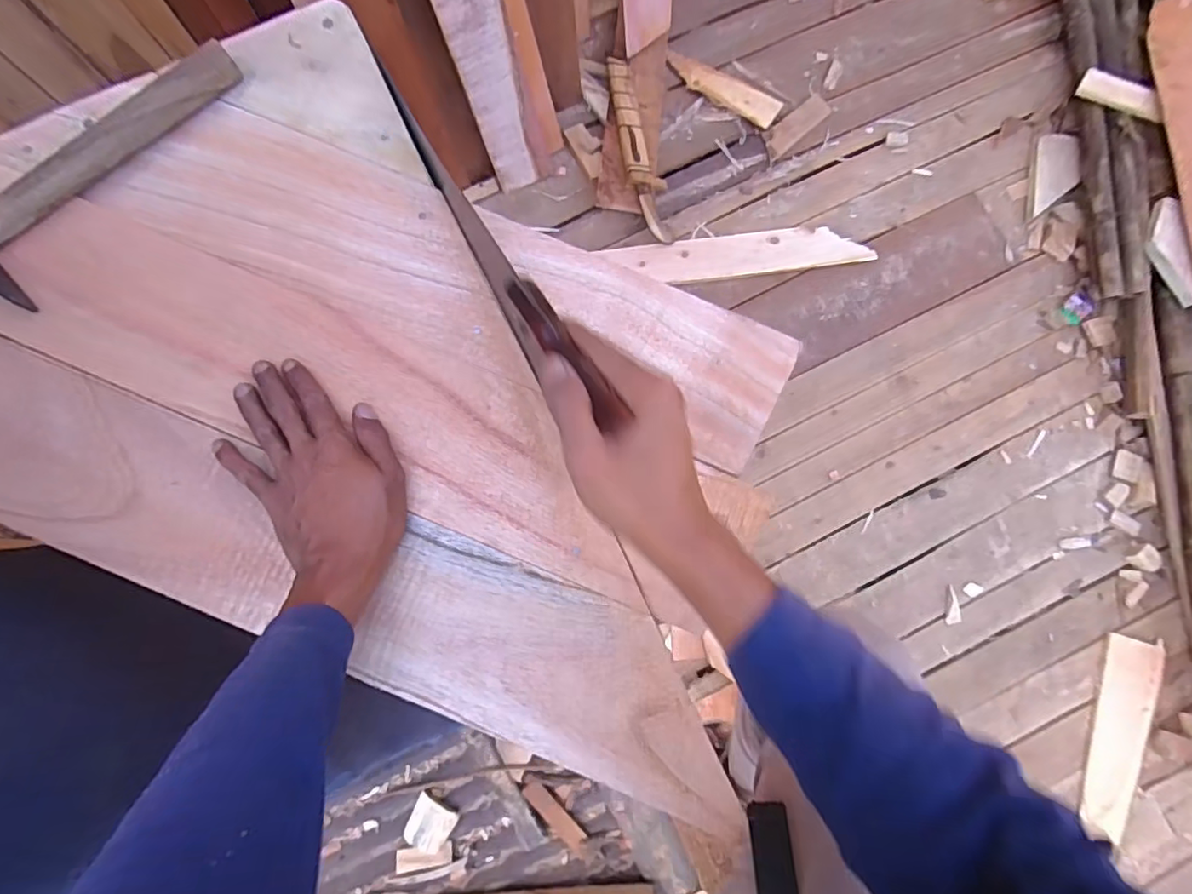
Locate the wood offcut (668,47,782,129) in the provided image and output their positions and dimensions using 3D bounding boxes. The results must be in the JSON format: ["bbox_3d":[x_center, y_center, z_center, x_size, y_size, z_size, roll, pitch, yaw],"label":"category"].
[{"bbox_3d":[0.294,-0.846,1.341,0.290,0.013,0.078,31,81,3],"label":"wood offcut"}]

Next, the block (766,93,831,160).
[{"bbox_3d":[0.469,-0.752,1.333,0.186,0.013,0.066,-42,85,-8],"label":"block"}]

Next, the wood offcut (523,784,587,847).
[{"bbox_3d":[-0.109,0.961,1.491,0.195,0.014,0.051,44,82,5],"label":"wood offcut"}]

